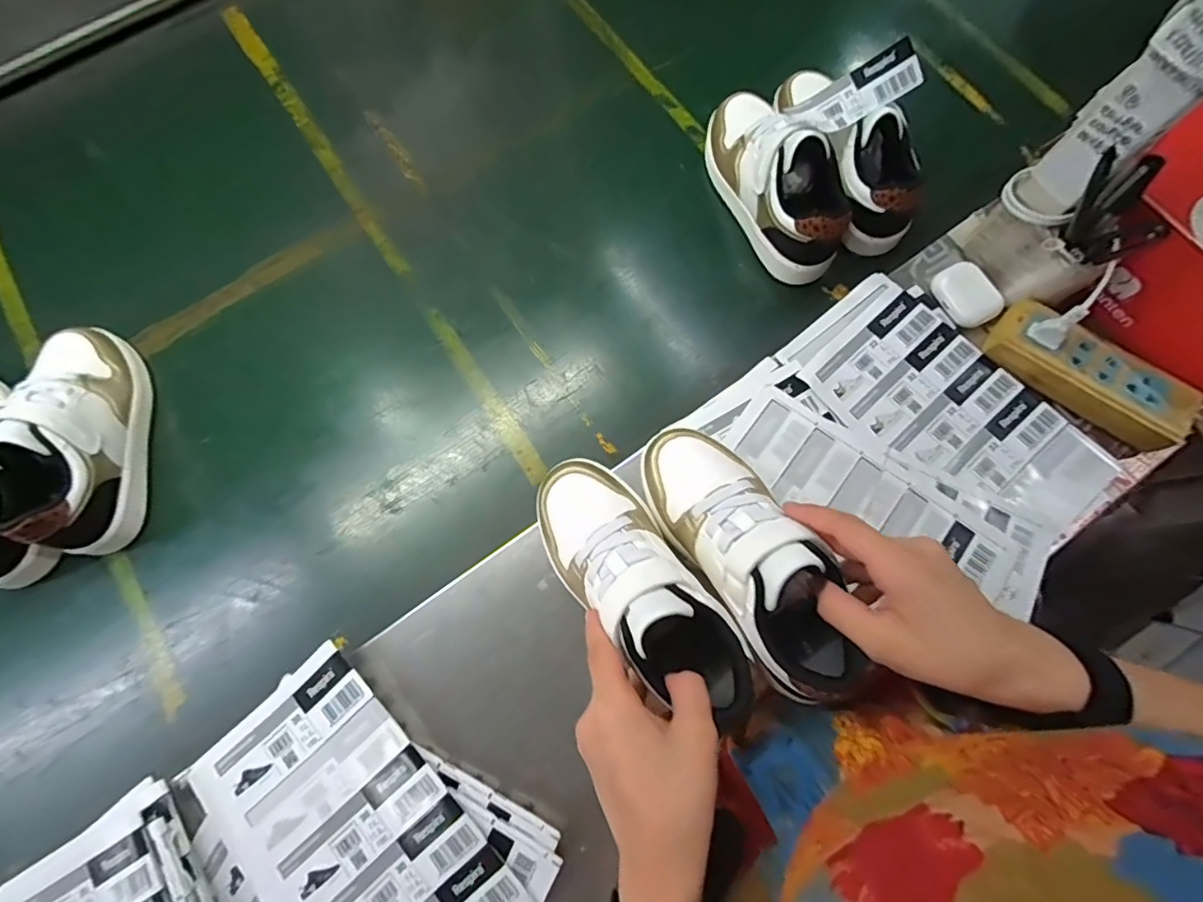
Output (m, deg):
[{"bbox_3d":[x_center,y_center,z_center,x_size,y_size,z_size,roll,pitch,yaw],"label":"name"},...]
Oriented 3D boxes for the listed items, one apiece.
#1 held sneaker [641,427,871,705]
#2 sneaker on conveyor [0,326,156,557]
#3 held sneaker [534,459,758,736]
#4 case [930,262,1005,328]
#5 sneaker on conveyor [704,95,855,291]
[{"bbox_3d":[0.101,0.065,0.363,0.077,0.072,0.200,-28,65,-7],"label":"held sneaker"},{"bbox_3d":[-0.461,-0.020,0.458,0.074,0.090,0.211,-11,75,-3],"label":"sneaker on conveyor"},{"bbox_3d":[0.022,0.087,0.366,0.077,0.079,0.197,-38,66,-10],"label":"held sneaker"},{"bbox_3d":[0.331,-0.143,0.474,0.041,0.018,0.059,-37,78,-9],"label":"case"},{"bbox_3d":[0.172,-0.273,0.513,0.077,0.085,0.207,-24,76,-7],"label":"sneaker on conveyor"}]

